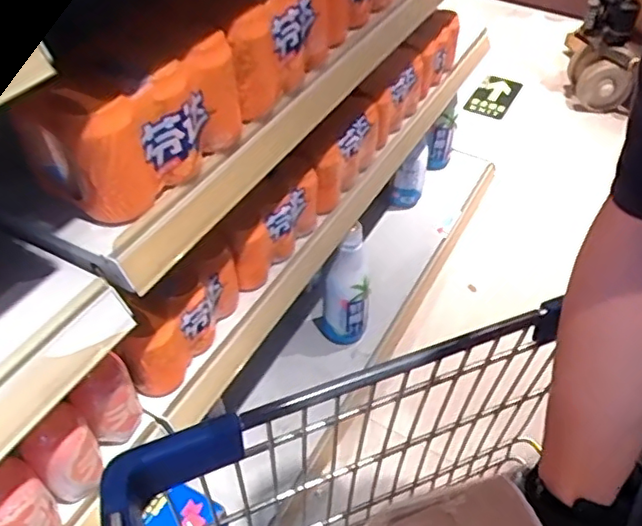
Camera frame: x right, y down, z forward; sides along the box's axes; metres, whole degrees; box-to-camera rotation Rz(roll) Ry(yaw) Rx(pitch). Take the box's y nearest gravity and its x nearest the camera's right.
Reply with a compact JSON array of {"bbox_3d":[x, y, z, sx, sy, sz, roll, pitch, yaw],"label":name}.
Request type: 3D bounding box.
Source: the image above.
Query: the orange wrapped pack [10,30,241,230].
[{"bbox_3d":[-0.168,-0.138,0.556,0.097,0.125,0.201,31,53,25],"label":"orange wrapped pack"}]

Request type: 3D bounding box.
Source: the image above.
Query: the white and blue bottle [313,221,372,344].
[{"bbox_3d":[0.042,0.050,1.153,0.108,0.297,0.085,8,46,5],"label":"white and blue bottle"}]

